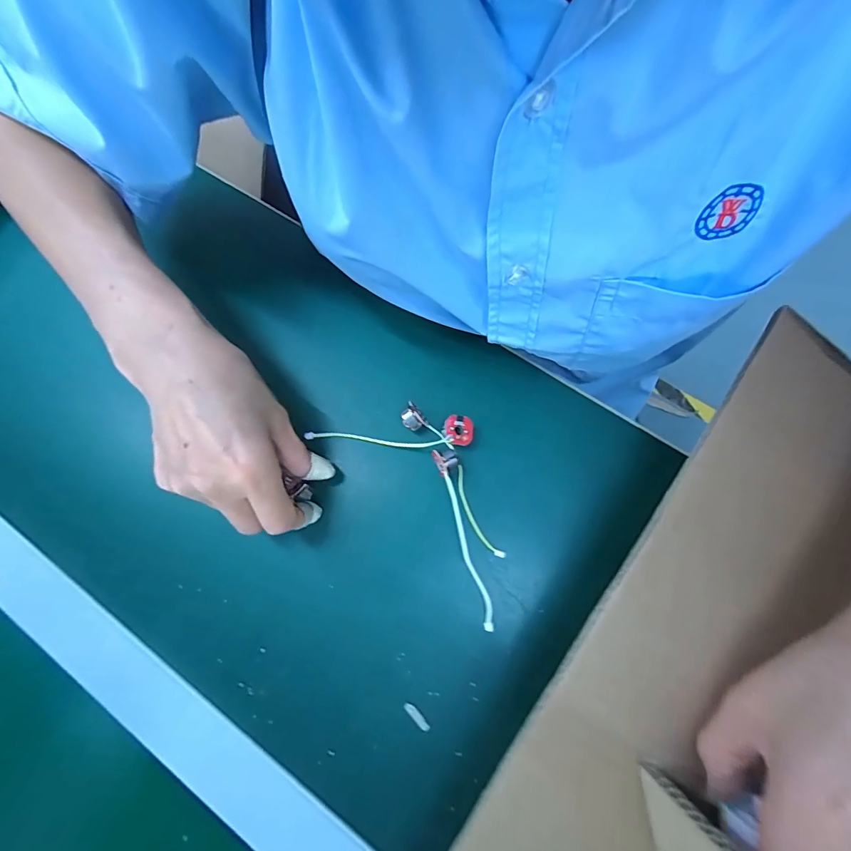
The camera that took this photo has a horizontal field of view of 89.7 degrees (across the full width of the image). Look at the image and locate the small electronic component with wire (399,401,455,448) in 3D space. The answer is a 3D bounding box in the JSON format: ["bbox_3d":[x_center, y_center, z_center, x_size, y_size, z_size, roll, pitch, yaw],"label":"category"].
[{"bbox_3d":[0.003,0.001,0.283,0.040,0.010,0.015,34,76,-7],"label":"small electronic component with wire"}]

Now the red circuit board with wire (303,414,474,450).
[{"bbox_3d":[-0.025,0.008,0.286,0.112,0.016,0.020,-5,77,2],"label":"red circuit board with wire"}]

